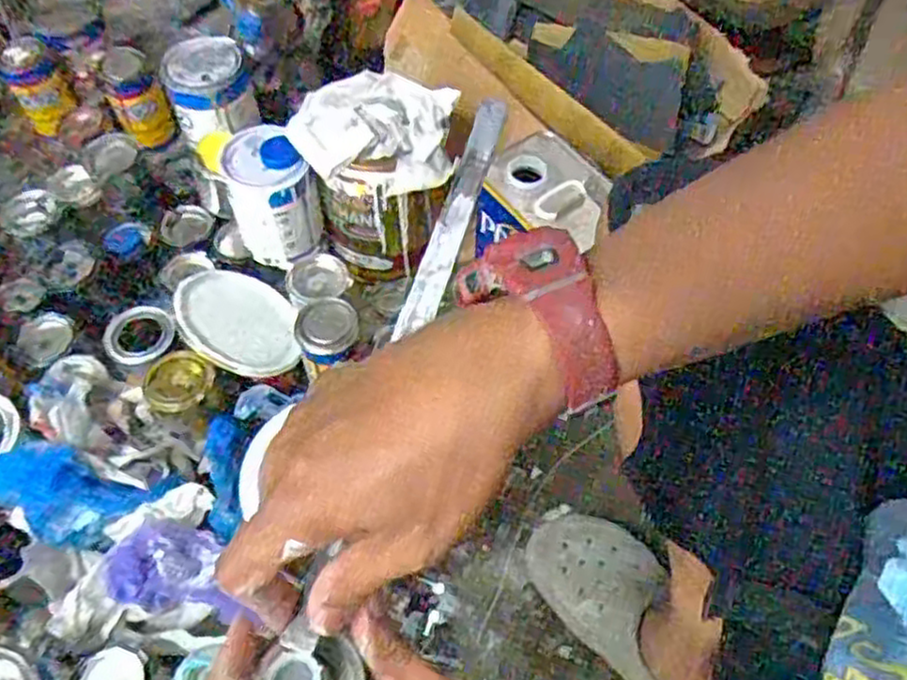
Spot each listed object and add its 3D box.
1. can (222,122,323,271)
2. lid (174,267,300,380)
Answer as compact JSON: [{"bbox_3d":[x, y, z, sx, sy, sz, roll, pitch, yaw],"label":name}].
[{"bbox_3d":[-0.215,-0.169,0.901,0.090,0.141,0.094,0,58,0],"label":"can"},{"bbox_3d":[-0.247,-0.026,0.864,0.138,0.014,0.144,21,40,-25],"label":"lid"}]

